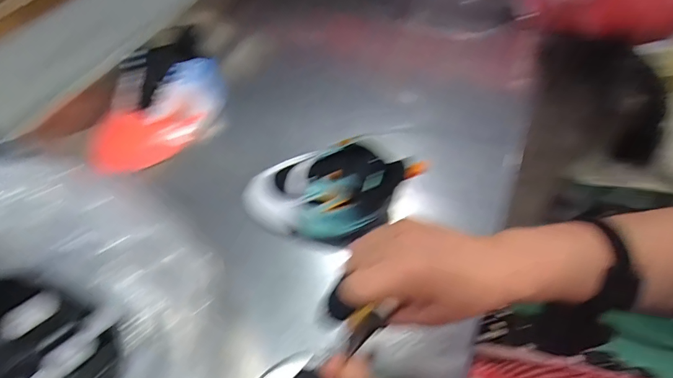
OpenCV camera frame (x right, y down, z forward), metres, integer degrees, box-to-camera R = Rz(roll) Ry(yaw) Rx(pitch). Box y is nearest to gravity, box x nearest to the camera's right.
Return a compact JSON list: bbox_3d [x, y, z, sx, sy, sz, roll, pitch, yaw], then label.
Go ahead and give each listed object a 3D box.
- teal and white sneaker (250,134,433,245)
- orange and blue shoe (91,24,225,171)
[{"bbox_3d":[-0.011,-0.001,0.458,0.187,0.070,0.099,11,53,9],"label":"teal and white sneaker"},{"bbox_3d":[-0.230,-0.095,0.545,0.195,0.065,0.064,-41,61,-12],"label":"orange and blue shoe"}]

